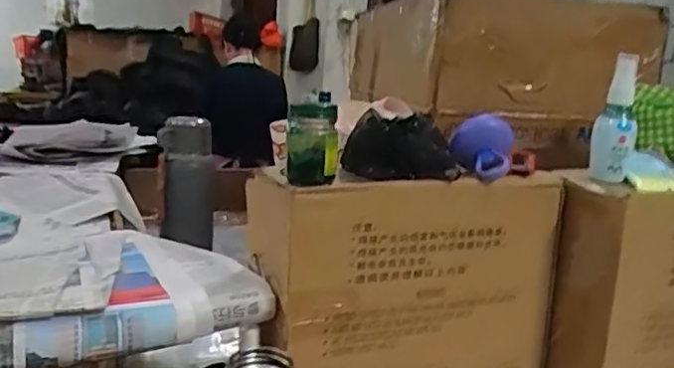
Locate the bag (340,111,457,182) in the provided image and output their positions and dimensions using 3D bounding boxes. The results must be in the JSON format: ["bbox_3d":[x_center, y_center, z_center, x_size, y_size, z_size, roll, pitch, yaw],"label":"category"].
[{"bbox_3d":[0.059,-0.032,0.568,0.104,0.051,0.064,3,12,-3],"label":"bag"}]

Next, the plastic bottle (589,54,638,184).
[{"bbox_3d":[0.267,-0.062,0.607,0.037,0.117,0.033,9,13,22],"label":"plastic bottle"}]

